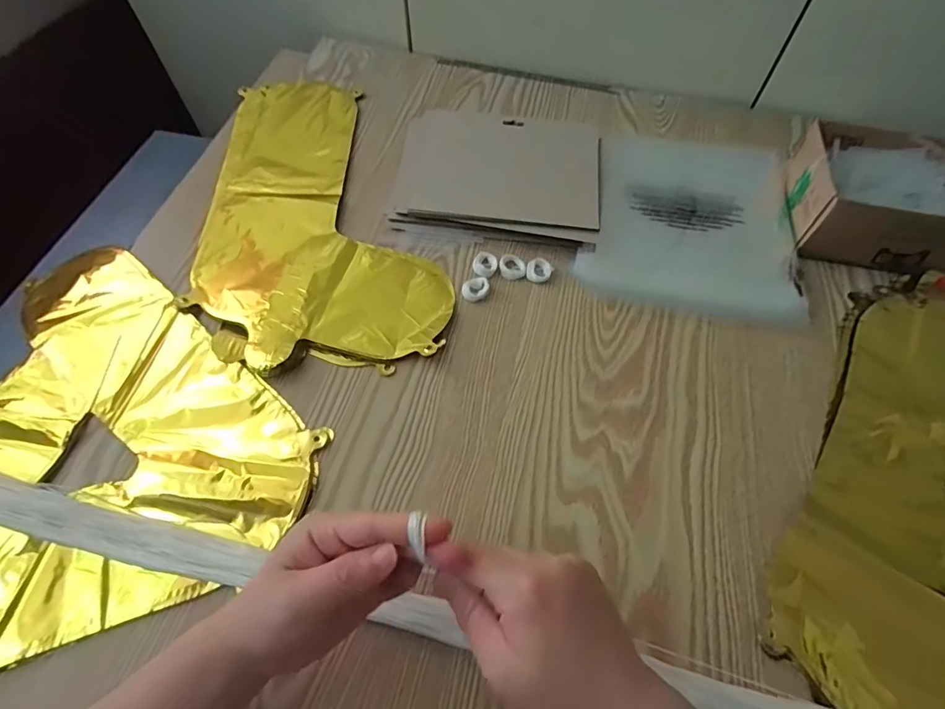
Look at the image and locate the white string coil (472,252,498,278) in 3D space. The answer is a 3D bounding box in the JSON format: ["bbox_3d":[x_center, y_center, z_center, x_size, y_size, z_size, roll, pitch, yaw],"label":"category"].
[{"bbox_3d":[0.012,-0.087,0.463,0.023,0.006,0.028,14,60,7],"label":"white string coil"}]

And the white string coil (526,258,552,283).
[{"bbox_3d":[0.065,-0.082,0.461,0.024,0.007,0.026,1,59,-1],"label":"white string coil"}]

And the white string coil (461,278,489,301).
[{"bbox_3d":[0.003,-0.063,0.446,0.022,0.004,0.029,34,64,17],"label":"white string coil"}]

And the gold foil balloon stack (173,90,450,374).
[{"bbox_3d":[-0.153,-0.164,0.501,0.236,0.013,0.401,-3,60,-3],"label":"gold foil balloon stack"}]

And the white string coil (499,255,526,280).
[{"bbox_3d":[0.039,-0.084,0.462,0.025,0.007,0.025,1,59,-1],"label":"white string coil"}]

